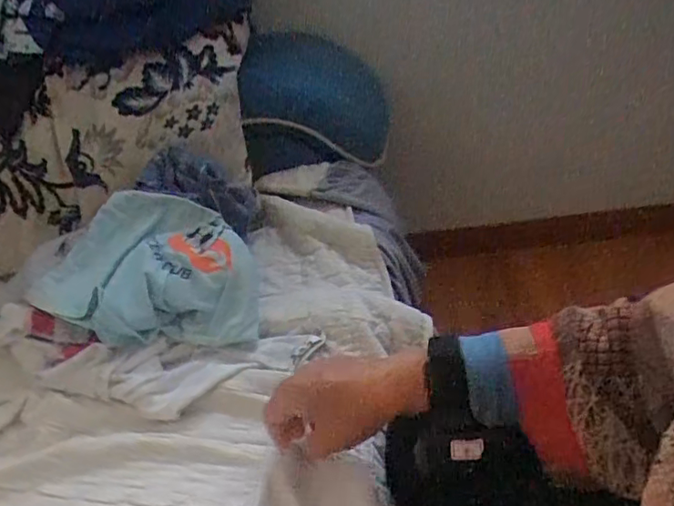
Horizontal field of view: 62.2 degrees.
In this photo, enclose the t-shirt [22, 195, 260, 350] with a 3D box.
[{"bbox_3d":[-0.214,0.014,0.639,0.241,0.098,0.165,-9,34,4],"label":"t-shirt"}]

